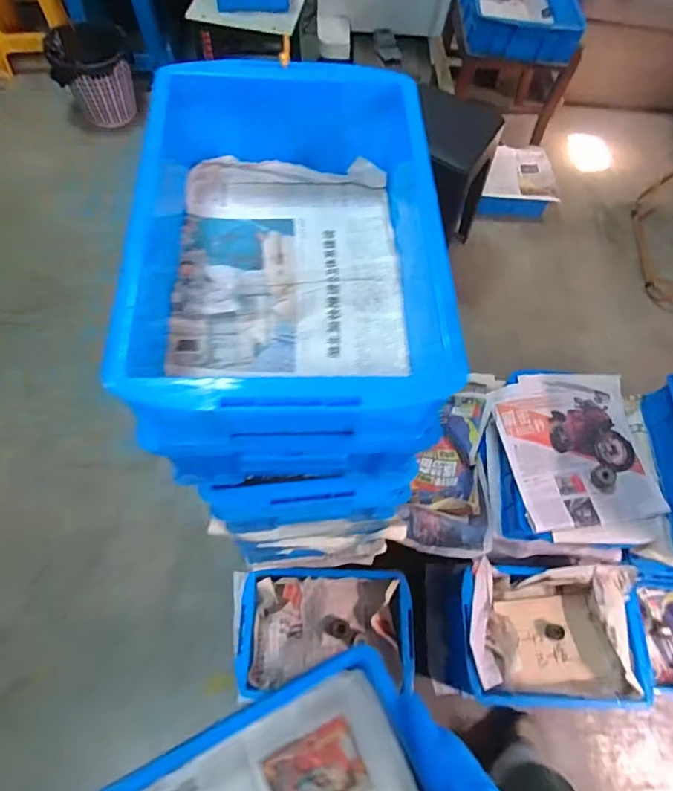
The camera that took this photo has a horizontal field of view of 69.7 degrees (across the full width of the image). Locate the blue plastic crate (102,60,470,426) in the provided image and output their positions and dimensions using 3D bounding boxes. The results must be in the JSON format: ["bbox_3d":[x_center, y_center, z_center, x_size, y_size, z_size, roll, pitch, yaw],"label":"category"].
[{"bbox_3d":[-0.037,-0.141,0.432,0.233,0.106,0.340,-1,65,-3],"label":"blue plastic crate"}]

